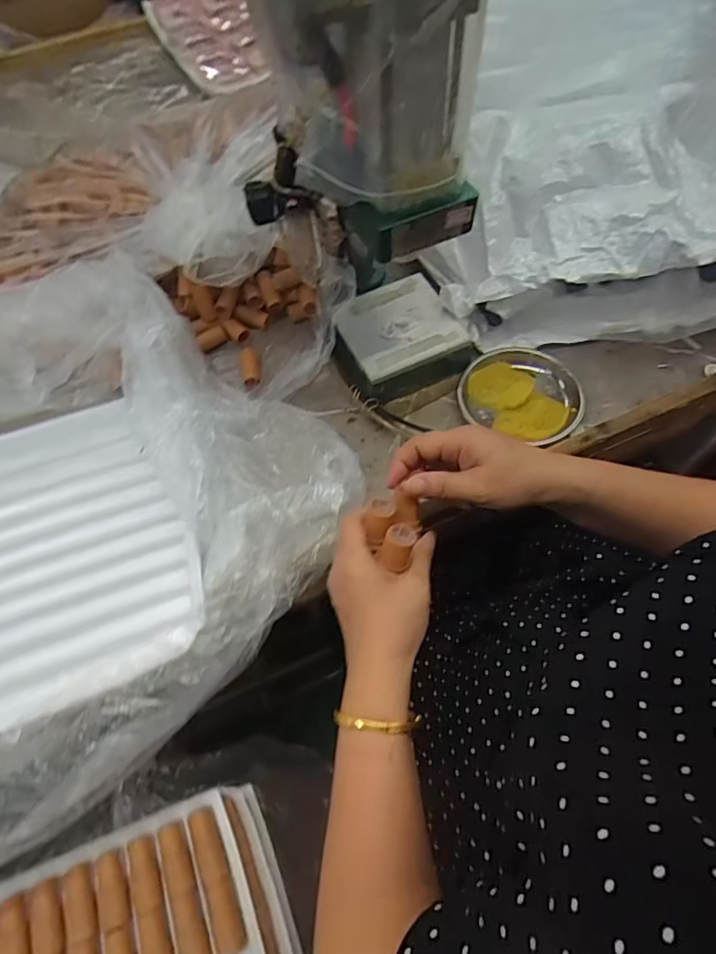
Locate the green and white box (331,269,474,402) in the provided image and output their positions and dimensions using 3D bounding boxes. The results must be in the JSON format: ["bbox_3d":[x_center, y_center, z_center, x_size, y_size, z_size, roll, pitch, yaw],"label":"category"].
[{"bbox_3d":[0.044,-0.154,0.610,0.137,0.052,0.129,-24,63,-10],"label":"green and white box"}]

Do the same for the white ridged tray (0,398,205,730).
[{"bbox_3d":[-0.372,0.089,0.498,0.433,0.034,0.317,-17,53,-4],"label":"white ridged tray"}]

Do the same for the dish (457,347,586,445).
[{"bbox_3d":[0.182,-0.095,0.583,0.125,0.028,0.108,30,67,18],"label":"dish"}]

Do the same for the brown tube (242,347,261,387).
[{"bbox_3d":[-0.125,-0.129,0.628,0.021,0.017,0.060,-10,61,-2],"label":"brown tube"}]

